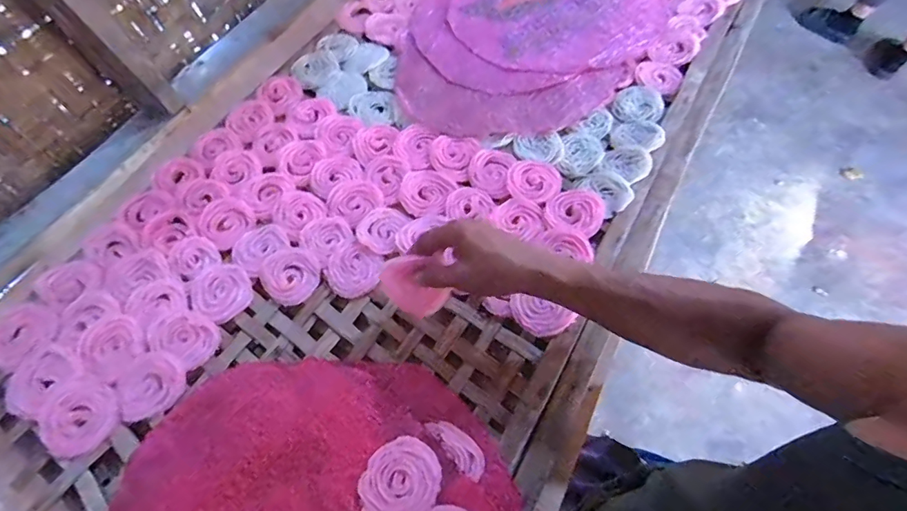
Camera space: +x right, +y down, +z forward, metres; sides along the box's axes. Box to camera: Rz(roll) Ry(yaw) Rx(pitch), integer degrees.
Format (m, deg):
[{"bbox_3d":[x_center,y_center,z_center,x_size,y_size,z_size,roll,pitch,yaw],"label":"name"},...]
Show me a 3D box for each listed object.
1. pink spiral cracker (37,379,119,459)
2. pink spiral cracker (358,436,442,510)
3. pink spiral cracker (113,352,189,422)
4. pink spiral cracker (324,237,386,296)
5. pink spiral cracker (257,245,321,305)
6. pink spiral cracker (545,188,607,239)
[{"bbox_3d":[-0.396,0.170,0.487,0.079,0.008,0.073,-1,62,1],"label":"pink spiral cracker"},{"bbox_3d":[-0.049,0.213,0.434,0.068,0.012,0.075,36,69,19],"label":"pink spiral cracker"},{"bbox_3d":[-0.328,0.139,0.498,0.069,0.007,0.067,-1,62,1],"label":"pink spiral cracker"},{"bbox_3d":[-0.123,0.016,0.566,0.070,0.006,0.067,-1,62,1],"label":"pink spiral cracker"},{"bbox_3d":[-0.201,0.023,0.565,0.075,0.007,0.065,39,70,20],"label":"pink spiral cracker"},{"bbox_3d":[0.158,-0.058,0.589,0.070,0.009,0.071,-1,62,1],"label":"pink spiral cracker"}]

